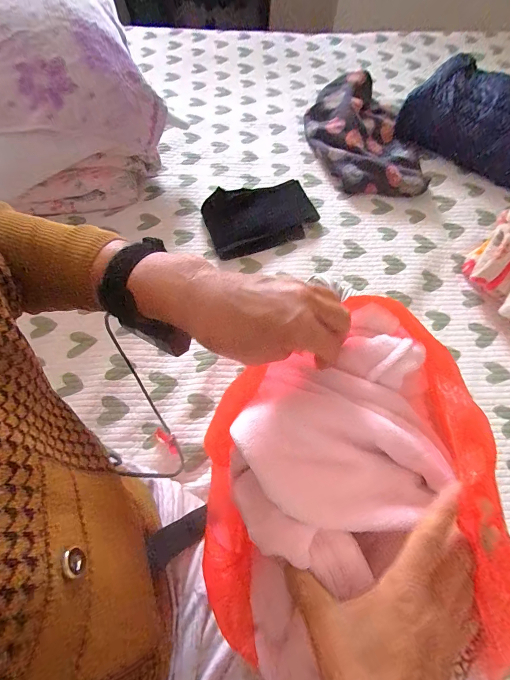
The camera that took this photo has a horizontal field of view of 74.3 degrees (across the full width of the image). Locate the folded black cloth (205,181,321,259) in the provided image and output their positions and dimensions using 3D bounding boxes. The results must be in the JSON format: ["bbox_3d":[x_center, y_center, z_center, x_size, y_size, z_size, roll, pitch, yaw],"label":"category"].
[{"bbox_3d":[0.015,-0.274,0.740,0.236,0.040,0.151,-16,65,-10],"label":"folded black cloth"}]

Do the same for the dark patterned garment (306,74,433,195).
[{"bbox_3d":[0.280,-0.498,0.825,0.249,0.093,0.375,-14,65,-9],"label":"dark patterned garment"}]

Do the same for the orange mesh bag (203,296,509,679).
[{"bbox_3d":[0.075,0.136,0.296,0.240,0.124,0.290,-10,64,-5],"label":"orange mesh bag"}]

